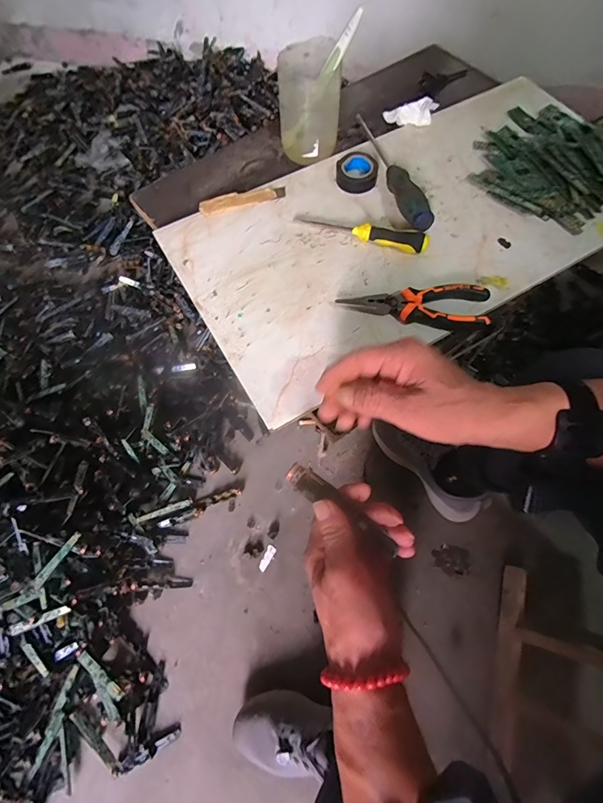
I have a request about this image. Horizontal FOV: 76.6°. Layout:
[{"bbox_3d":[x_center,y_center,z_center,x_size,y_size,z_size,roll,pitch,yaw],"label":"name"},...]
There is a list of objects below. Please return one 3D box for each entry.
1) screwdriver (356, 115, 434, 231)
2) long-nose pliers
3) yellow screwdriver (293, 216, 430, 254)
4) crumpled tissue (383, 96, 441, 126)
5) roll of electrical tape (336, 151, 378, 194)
[{"bbox_3d":[0.112,-0.308,0.485,0.029,0.031,0.240,-14,67,-6],"label":"screwdriver"},{"bbox_3d":[0.122,-0.106,0.415,0.154,0.026,0.049,5,66,3],"label":"long-nose pliers"},{"bbox_3d":[0.071,-0.205,0.452,0.158,0.024,0.024,19,68,9],"label":"yellow screwdriver"},{"bbox_3d":[0.151,-0.405,0.536,0.073,0.021,0.030,6,67,21],"label":"crumpled tissue"},{"bbox_3d":[0.072,-0.297,0.491,0.053,0.022,0.056,0,66,0],"label":"roll of electrical tape"}]

